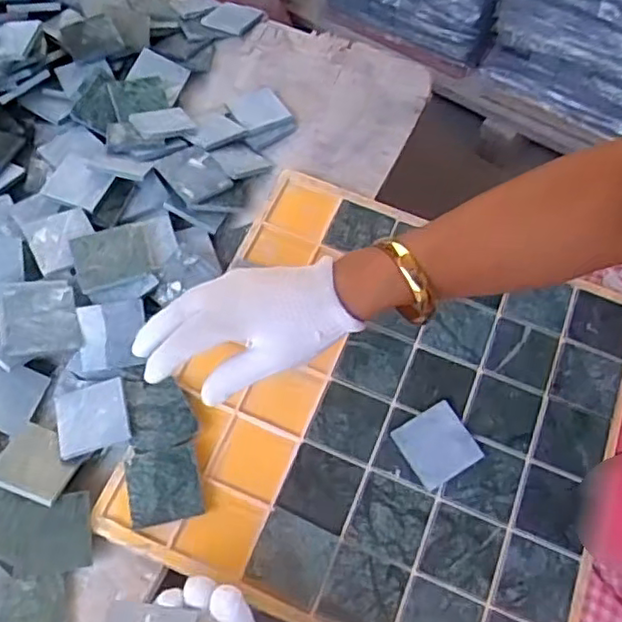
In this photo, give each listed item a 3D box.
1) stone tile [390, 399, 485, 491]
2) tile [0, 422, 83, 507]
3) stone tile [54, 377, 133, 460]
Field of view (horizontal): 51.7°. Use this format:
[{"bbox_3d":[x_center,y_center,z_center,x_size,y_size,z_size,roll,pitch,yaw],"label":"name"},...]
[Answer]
[{"bbox_3d":[0.093,0.098,0.470,0.051,0.011,0.048,-29,63,-12],"label":"stone tile"},{"bbox_3d":[-0.193,0.107,0.452,0.049,0.010,0.049,30,47,-6],"label":"tile"},{"bbox_3d":[-0.159,0.076,0.466,0.050,0.011,0.053,-19,62,-7],"label":"stone tile"}]

